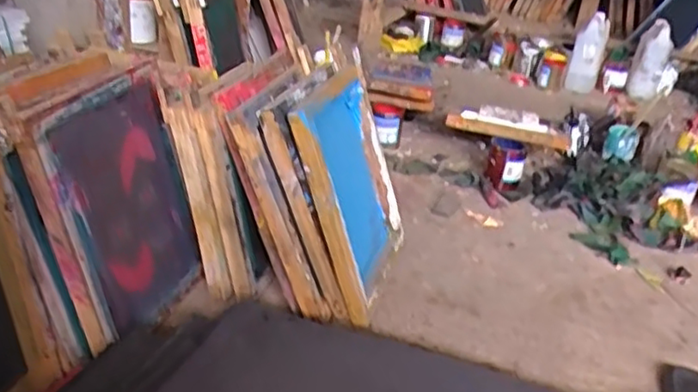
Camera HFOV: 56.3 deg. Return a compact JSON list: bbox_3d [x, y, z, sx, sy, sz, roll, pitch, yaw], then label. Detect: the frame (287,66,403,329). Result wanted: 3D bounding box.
[{"bbox_3d":[0.014,-0.023,1.366,0.042,0.437,0.371,-10,23,22],"label":"frame"}]

